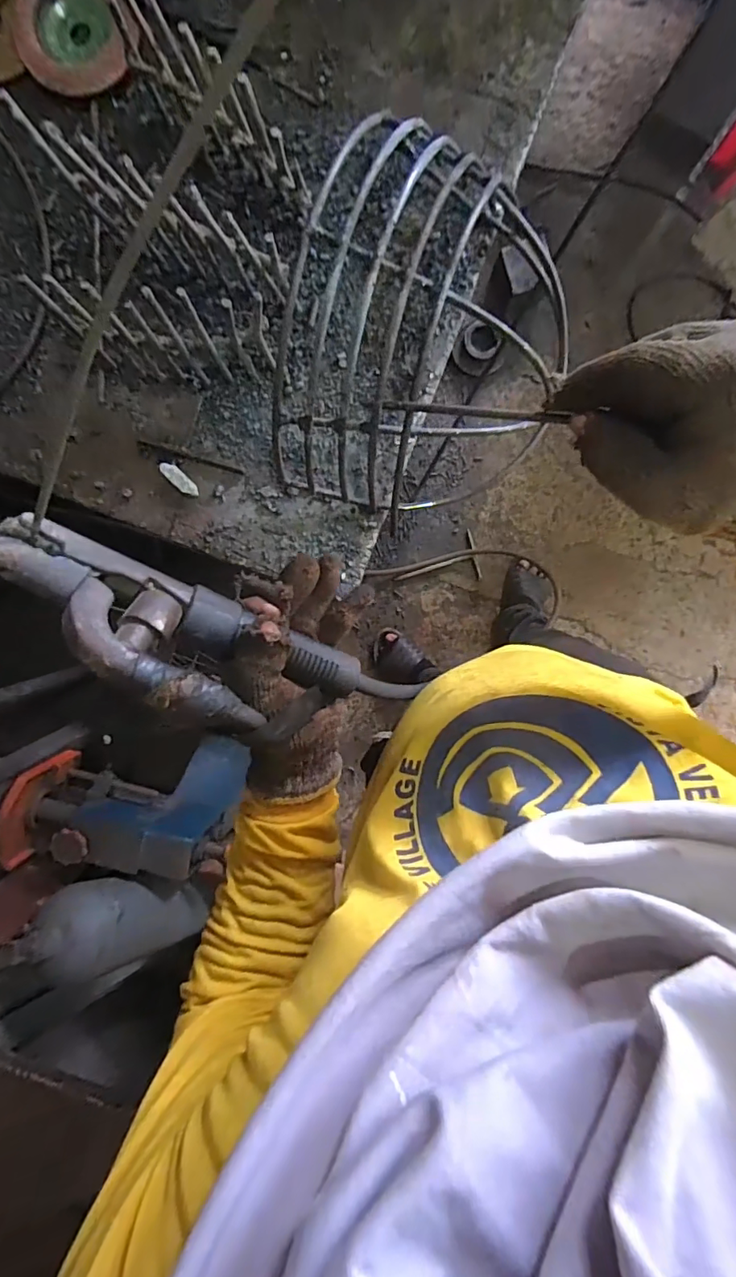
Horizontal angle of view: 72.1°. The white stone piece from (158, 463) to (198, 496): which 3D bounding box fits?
[{"bbox_3d":[-0.149,-0.126,0.400,0.036,0.004,0.012,43,96,-5],"label":"white stone piece"}]

